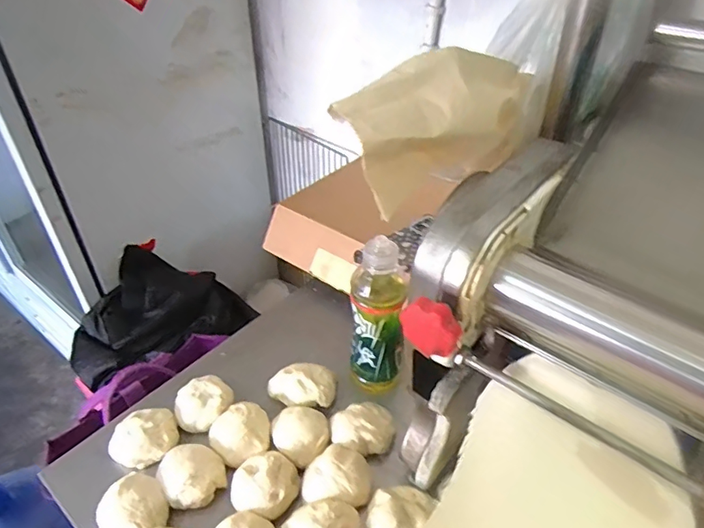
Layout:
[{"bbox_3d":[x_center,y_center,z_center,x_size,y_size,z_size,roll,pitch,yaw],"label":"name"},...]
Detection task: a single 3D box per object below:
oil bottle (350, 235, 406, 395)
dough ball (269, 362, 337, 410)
[{"bbox_3d":[0.031,0.062,0.634,0.062,0.209,0.059,-3,40,-4],"label":"oil bottle"},{"bbox_3d":[-0.063,0.163,0.684,0.084,0.049,0.059,7,40,8],"label":"dough ball"}]

